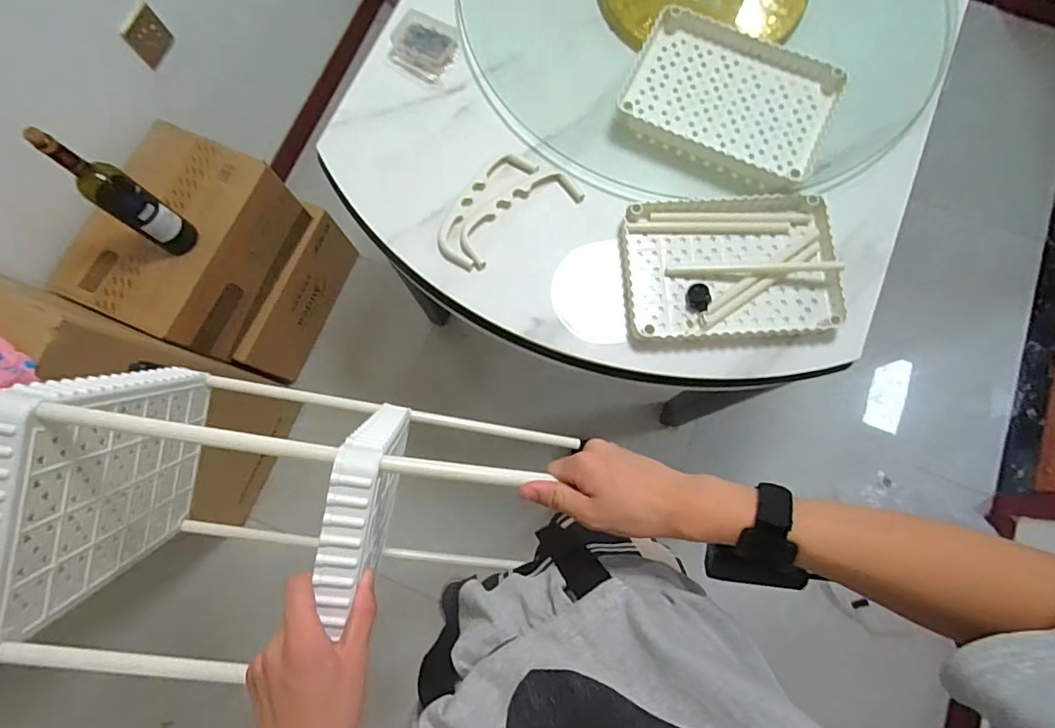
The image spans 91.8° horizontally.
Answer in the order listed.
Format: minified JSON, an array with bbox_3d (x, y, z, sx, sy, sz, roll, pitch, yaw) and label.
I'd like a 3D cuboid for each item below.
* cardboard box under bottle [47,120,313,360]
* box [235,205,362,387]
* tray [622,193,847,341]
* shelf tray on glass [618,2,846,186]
[{"bbox_3d":[-0.750,-0.265,1.132,0.291,0.224,0.407,21,78,6],"label":"cardboard box under bottle"},{"bbox_3d":[-0.604,-0.168,1.384,0.047,0.255,0.427,19,78,5],"label":"box"},{"bbox_3d":[0.278,-0.133,0.713,0.292,0.034,0.199,-4,77,0],"label":"tray"},{"bbox_3d":[0.294,-0.387,0.751,0.288,0.045,0.214,24,78,6],"label":"shelf tray on glass"}]

